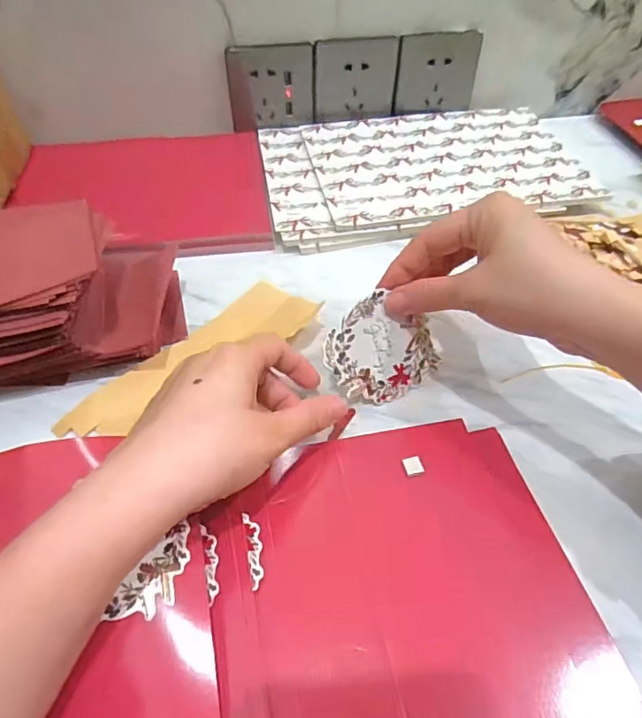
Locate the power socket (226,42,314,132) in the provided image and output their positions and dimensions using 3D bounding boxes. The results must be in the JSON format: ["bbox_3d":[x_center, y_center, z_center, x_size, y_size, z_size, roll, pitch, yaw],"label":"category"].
[{"bbox_3d":[-0.049,-0.273,0.513,0.084,0.077,0.004,-5,43,-4],"label":"power socket"}]

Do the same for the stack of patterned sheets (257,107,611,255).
[{"bbox_3d":[0.096,-0.191,0.493,0.299,0.012,0.186,-10,55,-9],"label":"stack of patterned sheets"}]

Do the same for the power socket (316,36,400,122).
[{"bbox_3d":[0.036,-0.286,0.521,0.084,0.071,0.014,-8,55,-7],"label":"power socket"}]

